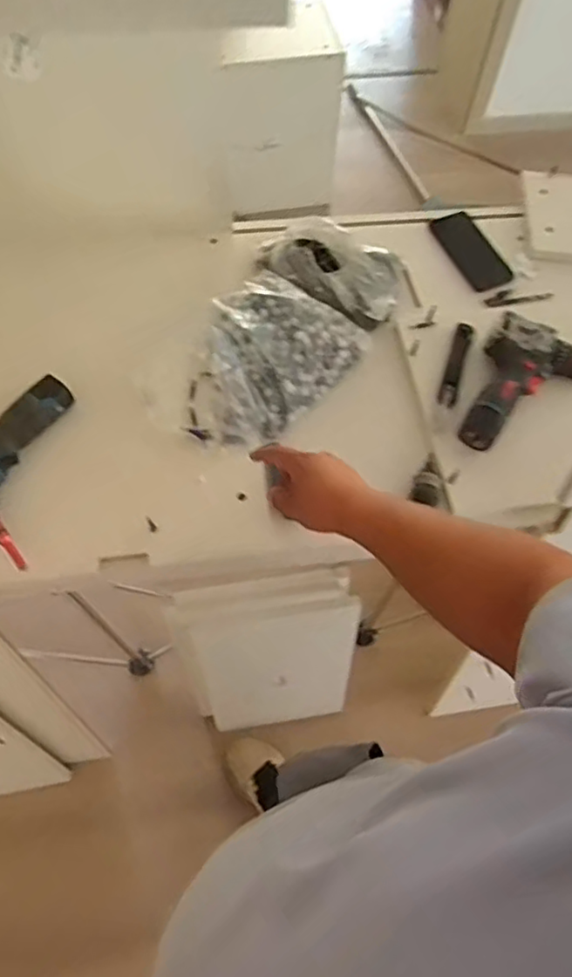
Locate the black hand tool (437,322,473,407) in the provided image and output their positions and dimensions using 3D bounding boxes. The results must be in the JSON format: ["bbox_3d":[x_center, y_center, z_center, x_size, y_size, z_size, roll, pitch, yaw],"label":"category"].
[{"bbox_3d":[0.245,-0.183,0.911,0.026,0.010,0.144,17,66,6],"label":"black hand tool"}]

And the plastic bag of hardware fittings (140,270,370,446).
[{"bbox_3d":[-0.037,-0.181,0.865,0.192,0.082,0.291,36,69,14],"label":"plastic bag of hardware fittings"}]

